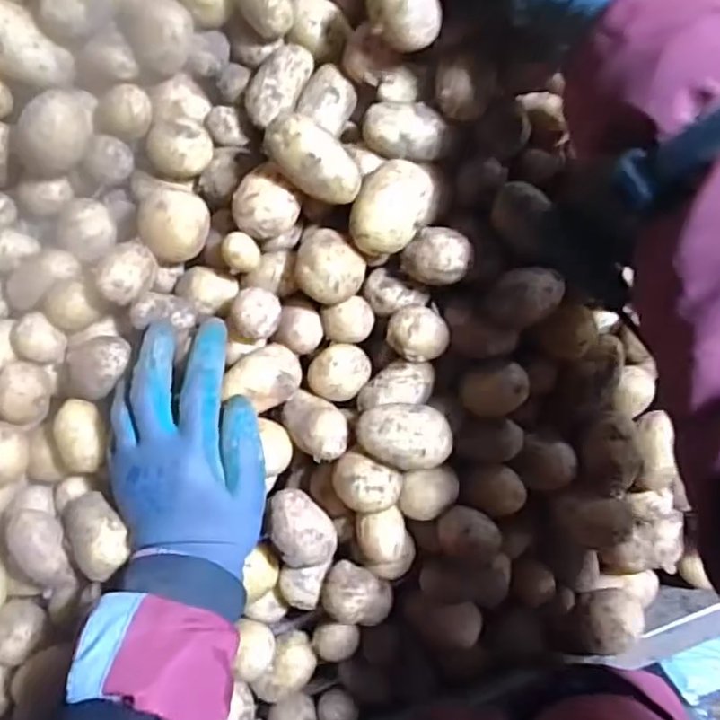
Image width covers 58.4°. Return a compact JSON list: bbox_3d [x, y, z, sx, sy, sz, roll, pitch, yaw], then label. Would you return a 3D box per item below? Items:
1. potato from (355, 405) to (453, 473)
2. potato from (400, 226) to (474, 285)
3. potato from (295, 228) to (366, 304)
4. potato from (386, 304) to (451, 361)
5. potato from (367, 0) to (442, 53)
[{"bbox_3d":[0.029,0.049,0.431,0.060,0.045,0.039,5,97,-1],"label":"potato"},{"bbox_3d":[0.052,-0.069,0.432,0.042,0.035,0.037,20,97,-3],"label":"potato"},{"bbox_3d":[-0.020,-0.062,0.433,0.045,0.031,0.044,0,97,0],"label":"potato"},{"bbox_3d":[0.040,-0.018,0.437,0.042,0.030,0.035,6,97,-1],"label":"potato"},{"bbox_3d":[0.026,-0.212,0.389,0.037,0.032,0.048,-34,96,4],"label":"potato"}]

